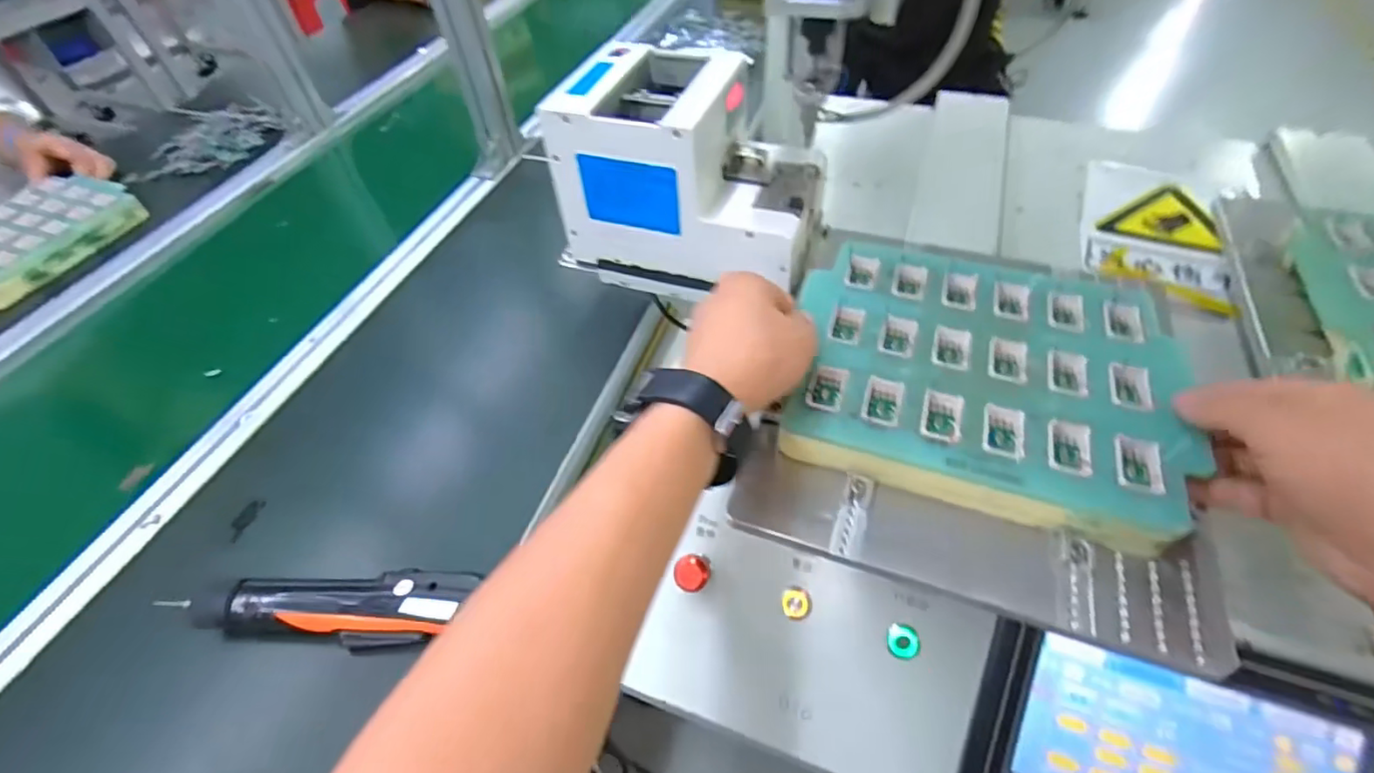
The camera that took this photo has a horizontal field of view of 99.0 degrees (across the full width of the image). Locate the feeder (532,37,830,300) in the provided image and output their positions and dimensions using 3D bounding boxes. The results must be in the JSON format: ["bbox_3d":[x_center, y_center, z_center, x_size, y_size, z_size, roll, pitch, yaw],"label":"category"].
[{"bbox_3d":[0.011,-0.173,0.505,0.198,0.166,0.136,18,54,18],"label":"feeder"}]

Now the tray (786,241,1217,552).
[{"bbox_3d":[0.177,-0.013,0.357,0.209,0.027,0.181,15,53,15],"label":"tray"}]

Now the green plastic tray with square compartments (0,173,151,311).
[{"bbox_3d":[-0.845,-0.195,0.754,0.177,0.041,0.228,11,53,13],"label":"green plastic tray with square compartments"}]

